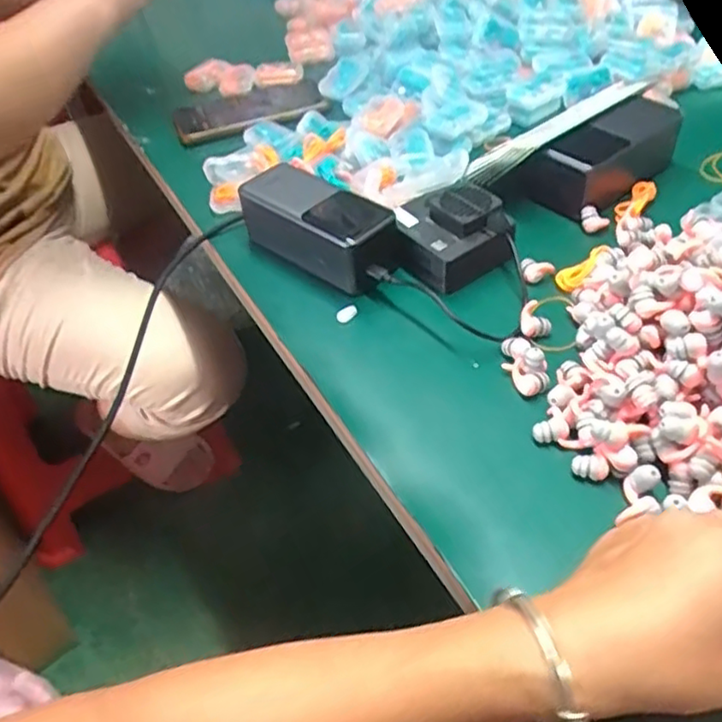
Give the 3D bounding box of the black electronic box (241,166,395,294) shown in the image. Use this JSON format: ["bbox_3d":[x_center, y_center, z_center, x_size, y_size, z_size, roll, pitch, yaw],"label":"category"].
[{"bbox_3d":[-0.031,-0.100,0.508,0.128,0.056,0.055,29,55,30],"label":"black electronic box"}]

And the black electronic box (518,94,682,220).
[{"bbox_3d":[0.199,-0.164,0.533,0.142,0.047,0.050,-31,50,-23],"label":"black electronic box"}]

